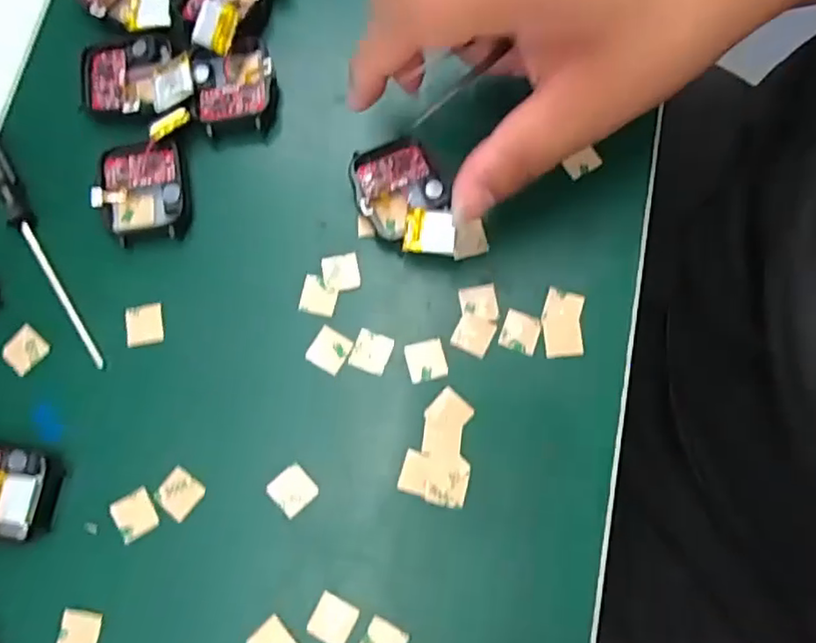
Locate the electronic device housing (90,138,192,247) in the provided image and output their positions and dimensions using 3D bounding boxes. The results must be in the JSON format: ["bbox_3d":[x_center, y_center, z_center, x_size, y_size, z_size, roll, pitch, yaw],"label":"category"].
[{"bbox_3d":[-0.117,-0.057,0.270,0.037,0.010,0.045,-10,77,-2],"label":"electronic device housing"}]

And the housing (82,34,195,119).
[{"bbox_3d":[-0.122,-0.112,0.277,0.054,0.016,0.039,-1,76,0],"label":"housing"}]

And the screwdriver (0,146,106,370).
[{"bbox_3d":[-0.162,-0.038,0.266,0.013,0.011,0.131,-33,79,-7],"label":"screwdriver"}]

